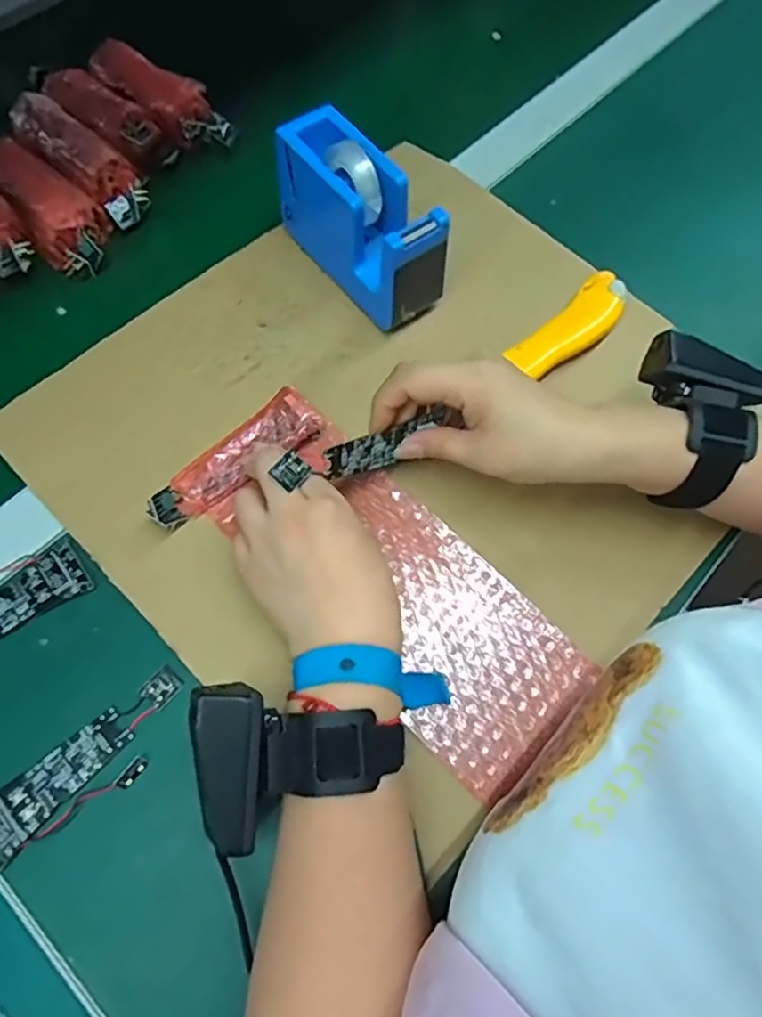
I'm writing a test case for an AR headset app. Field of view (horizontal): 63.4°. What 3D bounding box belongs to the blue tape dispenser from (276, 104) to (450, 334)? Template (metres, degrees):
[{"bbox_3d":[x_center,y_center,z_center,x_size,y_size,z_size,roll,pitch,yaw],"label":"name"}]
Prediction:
[{"bbox_3d":[-0.013,-0.189,0.415,0.049,0.084,0.134,-36,73,-15],"label":"blue tape dispenser"}]

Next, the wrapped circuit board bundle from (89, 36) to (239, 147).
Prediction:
[{"bbox_3d":[-0.177,-0.332,0.495,0.138,0.029,0.038,36,71,12],"label":"wrapped circuit board bundle"}]

